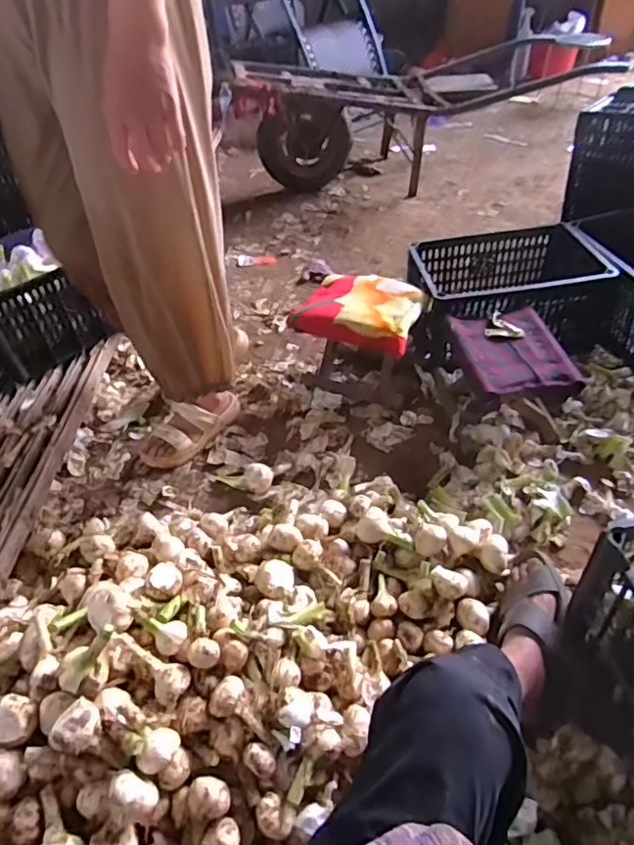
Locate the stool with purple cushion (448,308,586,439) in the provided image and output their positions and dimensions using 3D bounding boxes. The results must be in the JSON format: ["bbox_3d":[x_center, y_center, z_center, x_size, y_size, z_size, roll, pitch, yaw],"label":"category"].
[{"bbox_3d":[0.419,-0.089,1.226,0.223,0.210,0.239,-9,44,-6],"label":"stool with purple cushion"}]

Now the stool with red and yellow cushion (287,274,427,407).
[{"bbox_3d":[0.114,-0.210,1.384,0.276,0.241,0.225,16,47,19],"label":"stool with red and yellow cushion"}]

